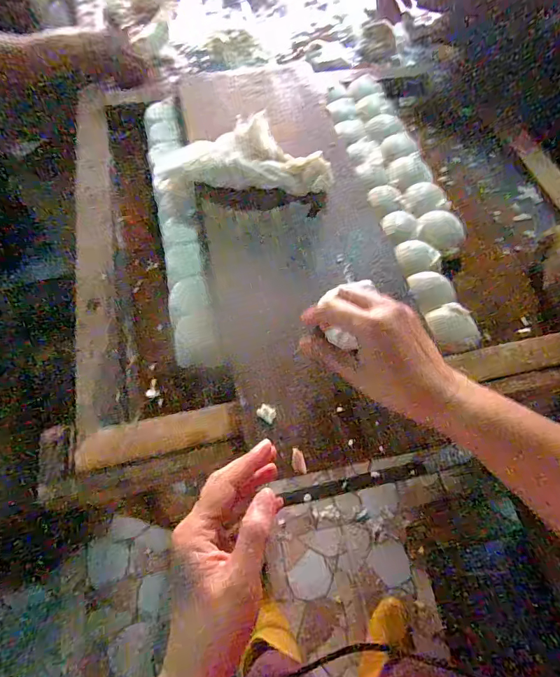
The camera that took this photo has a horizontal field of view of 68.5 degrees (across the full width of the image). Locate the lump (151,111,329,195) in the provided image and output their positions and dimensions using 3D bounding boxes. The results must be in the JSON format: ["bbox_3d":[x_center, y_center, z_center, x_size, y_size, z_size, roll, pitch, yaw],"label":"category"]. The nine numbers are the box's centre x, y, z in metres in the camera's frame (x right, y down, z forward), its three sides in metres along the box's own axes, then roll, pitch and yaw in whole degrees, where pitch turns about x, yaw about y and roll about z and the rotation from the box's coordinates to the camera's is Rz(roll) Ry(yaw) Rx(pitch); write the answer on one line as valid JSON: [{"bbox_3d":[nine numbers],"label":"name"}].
[{"bbox_3d":[-0.058,-0.242,0.558,0.253,0.060,0.094,4,61,5],"label":"lump"}]

